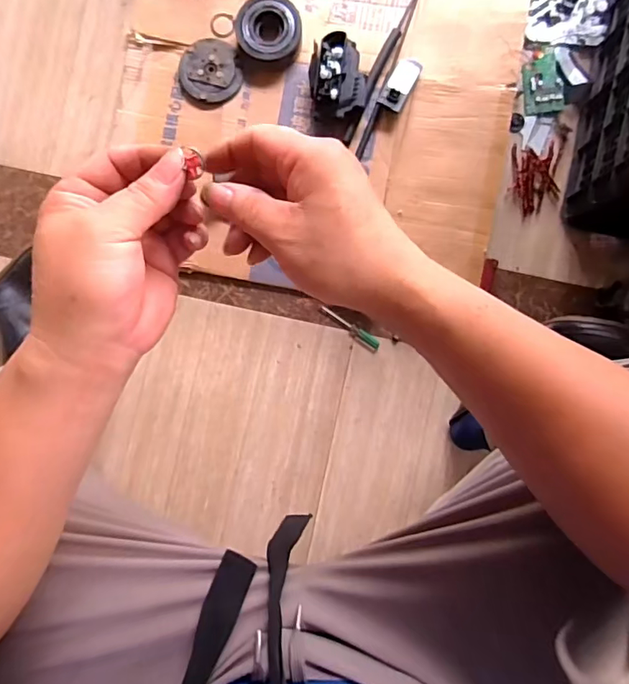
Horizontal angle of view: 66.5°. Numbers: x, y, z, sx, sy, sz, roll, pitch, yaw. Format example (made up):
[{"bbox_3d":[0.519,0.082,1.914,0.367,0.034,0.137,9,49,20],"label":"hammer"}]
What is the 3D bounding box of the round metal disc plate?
[{"bbox_3d":[-0.172,-0.440,0.778,0.096,0.017,0.106,-23,88,2],"label":"round metal disc plate"}]

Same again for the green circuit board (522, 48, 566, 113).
[{"bbox_3d":[0.365,-0.416,0.768,0.059,0.011,0.097,-7,88,2],"label":"green circuit board"}]

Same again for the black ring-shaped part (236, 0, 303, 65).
[{"bbox_3d":[-0.072,-0.494,0.762,0.103,0.036,0.095,8,89,2],"label":"black ring-shaped part"}]

